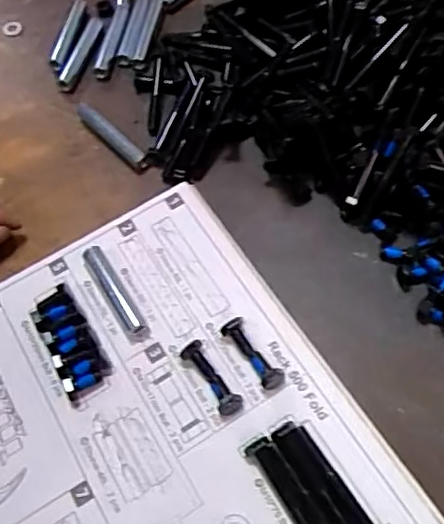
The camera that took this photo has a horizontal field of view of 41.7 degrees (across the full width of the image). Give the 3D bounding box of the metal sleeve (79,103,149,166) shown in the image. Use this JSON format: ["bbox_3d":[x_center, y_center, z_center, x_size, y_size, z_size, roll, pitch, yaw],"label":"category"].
[{"bbox_3d":[-0.103,-0.116,0.527,0.015,0.011,0.094,-40,67,-16],"label":"metal sleeve"}]

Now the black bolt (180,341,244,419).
[{"bbox_3d":[-0.008,0.076,0.390,0.016,0.014,0.058,-31,65,-12],"label":"black bolt"}]

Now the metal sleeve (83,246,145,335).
[{"bbox_3d":[-0.078,0.019,0.421,0.013,0.014,0.074,-31,65,-12],"label":"metal sleeve"}]

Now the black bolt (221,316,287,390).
[{"bbox_3d":[0.020,0.061,0.391,0.015,0.015,0.055,-31,65,-12],"label":"black bolt"}]

